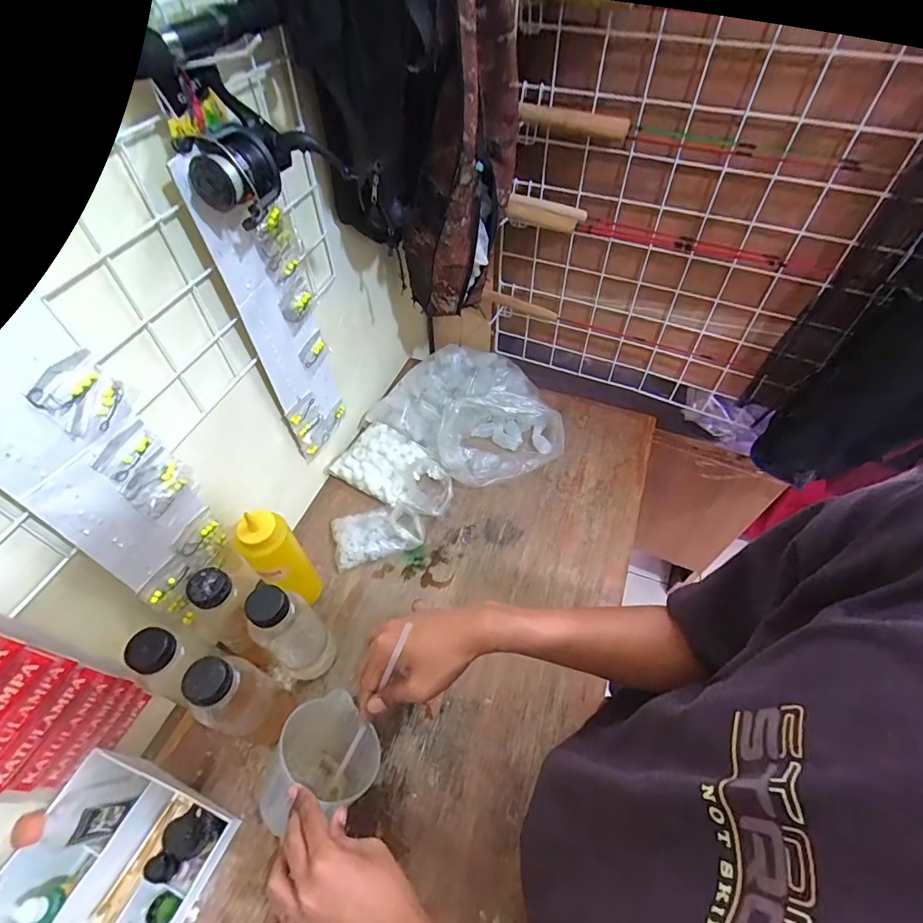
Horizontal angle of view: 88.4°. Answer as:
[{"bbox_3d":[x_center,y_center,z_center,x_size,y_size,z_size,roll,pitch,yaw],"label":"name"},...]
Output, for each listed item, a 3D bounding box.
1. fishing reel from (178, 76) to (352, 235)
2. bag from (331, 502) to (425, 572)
[{"bbox_3d":[-0.166,-0.256,0.395,0.075,0.078,0.112,31,60,23],"label":"fishing reel"},{"bbox_3d":[-0.128,0.108,0.723,0.128,0.032,0.084,-17,54,-11],"label":"bag"}]

